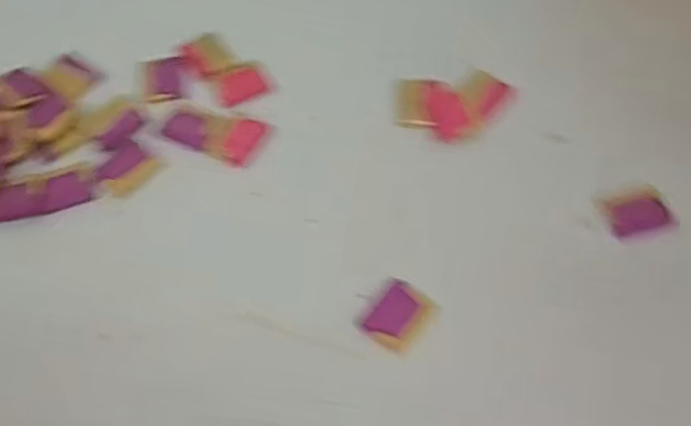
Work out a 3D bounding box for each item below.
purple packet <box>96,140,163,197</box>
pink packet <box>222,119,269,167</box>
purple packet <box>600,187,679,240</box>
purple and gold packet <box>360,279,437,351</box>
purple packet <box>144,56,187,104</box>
[{"bbox_3d":[-0.151,-0.030,0.511,0.032,0.006,0.039,36,64,20],"label":"purple packet"},{"bbox_3d":[-0.071,-0.050,0.522,0.021,0.004,0.037,24,72,1],"label":"pink packet"},{"bbox_3d":[0.189,-0.001,0.471,0.042,0.014,0.028,-4,58,-3],"label":"purple packet"},{"bbox_3d":[0.031,0.061,0.440,0.032,0.004,0.037,34,63,19],"label":"purple and gold packet"},{"bbox_3d":[-0.134,-0.100,0.548,0.029,0.004,0.044,-8,58,-6],"label":"purple packet"}]

